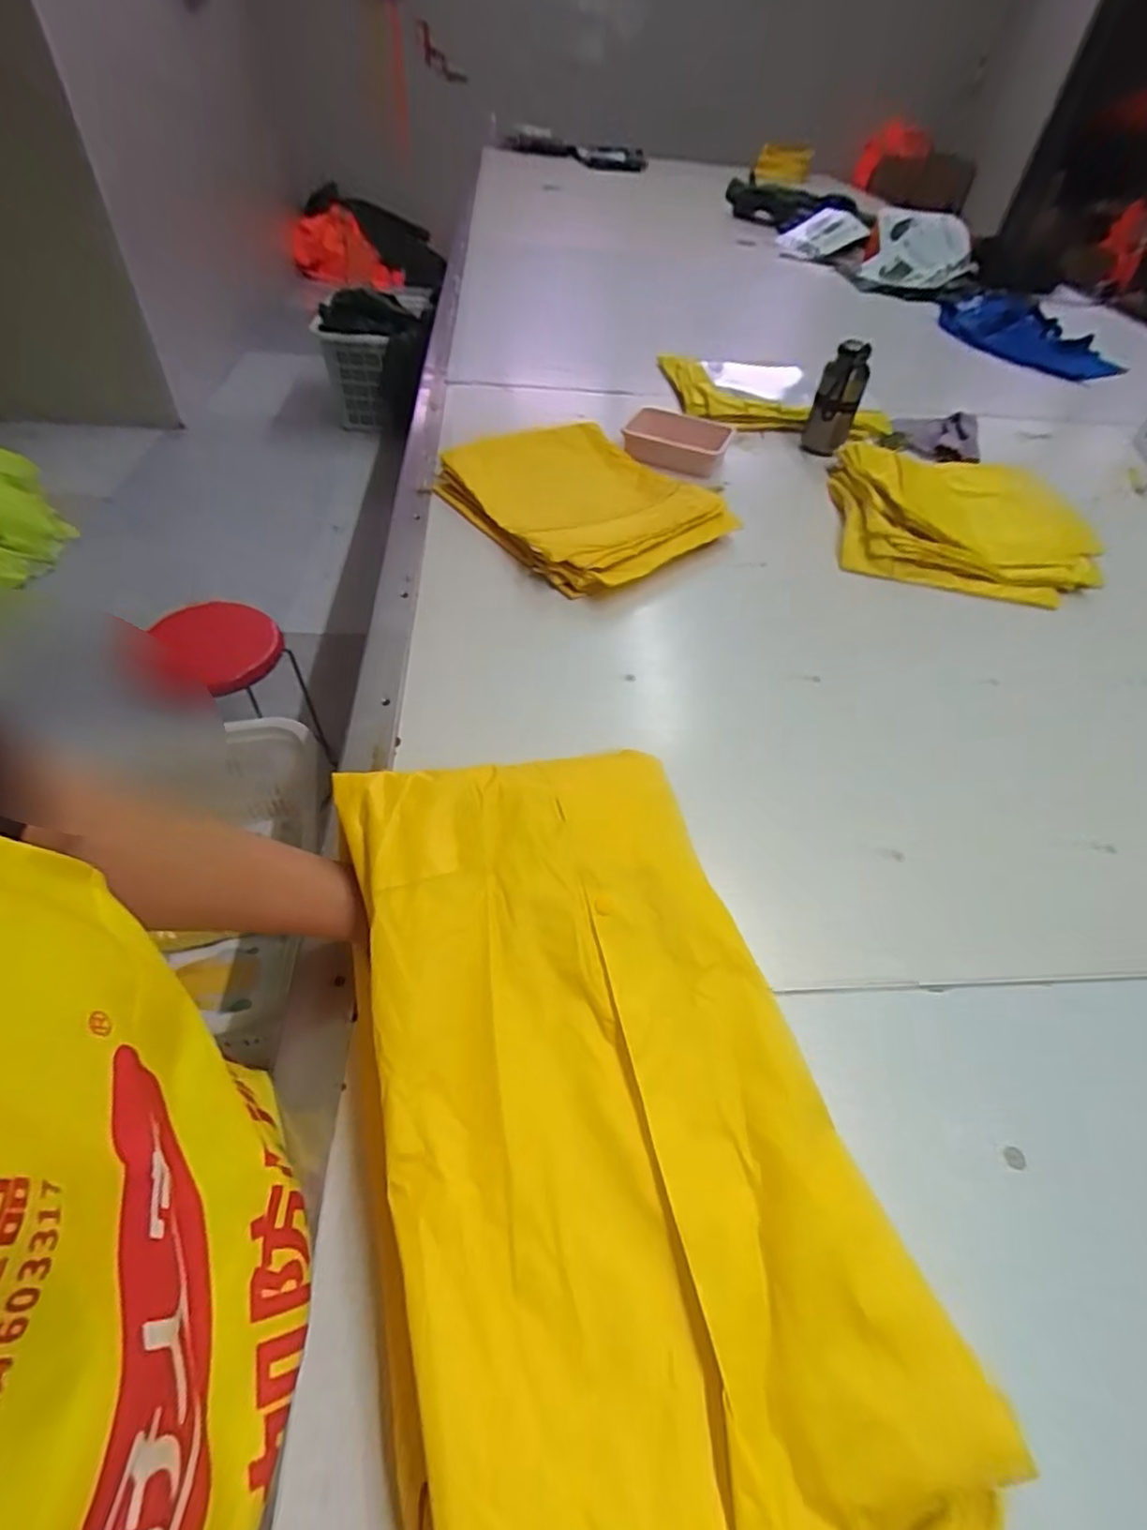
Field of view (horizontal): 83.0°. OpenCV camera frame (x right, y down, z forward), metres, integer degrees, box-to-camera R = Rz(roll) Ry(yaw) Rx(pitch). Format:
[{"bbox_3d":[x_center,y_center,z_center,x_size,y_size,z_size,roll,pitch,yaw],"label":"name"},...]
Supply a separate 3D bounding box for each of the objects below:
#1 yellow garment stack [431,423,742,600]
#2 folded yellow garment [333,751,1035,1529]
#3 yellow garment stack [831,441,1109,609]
[{"bbox_3d":[0.010,-0.395,0.961,0.317,0.057,0.385,-33,59,-29],"label":"yellow garment stack"},{"bbox_3d":[0.023,0.209,0.355,0.245,0.072,0.521,-13,51,-16],"label":"folded yellow garment"},{"bbox_3d":[0.604,-0.407,1.020,0.375,0.056,0.410,12,49,4],"label":"yellow garment stack"}]

